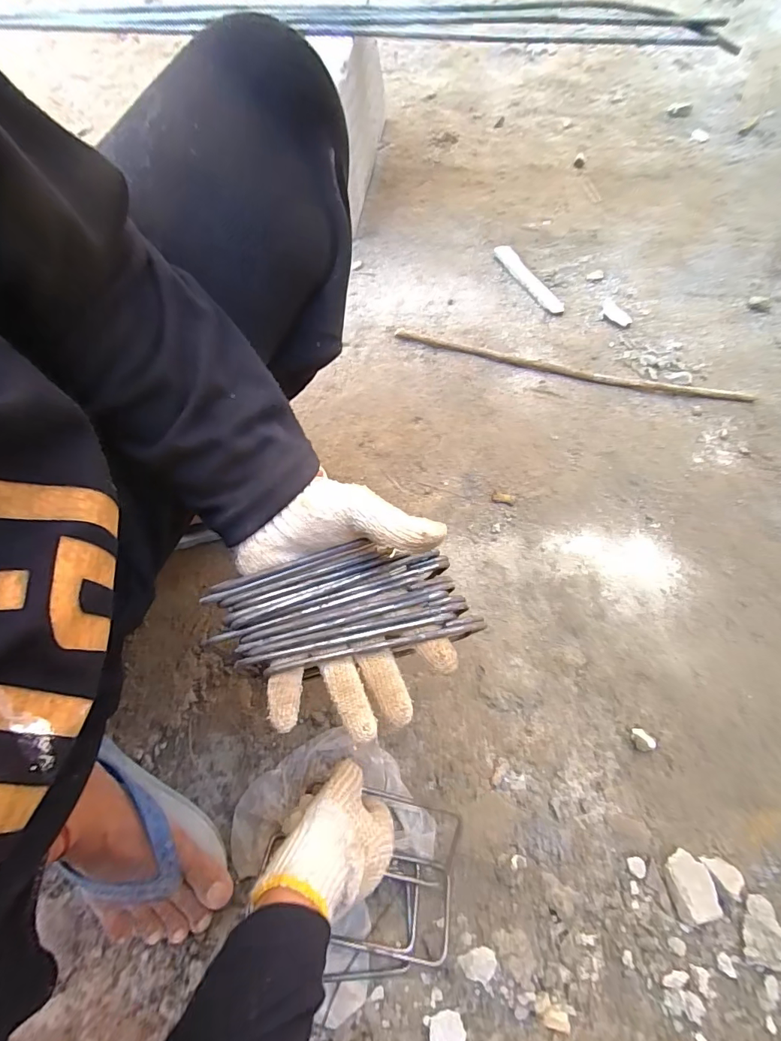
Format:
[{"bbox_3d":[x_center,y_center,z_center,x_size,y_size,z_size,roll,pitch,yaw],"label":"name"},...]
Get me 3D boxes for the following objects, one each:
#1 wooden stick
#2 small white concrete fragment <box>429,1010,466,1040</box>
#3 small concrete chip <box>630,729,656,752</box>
[{"bbox_3d":[0.254,-0.215,0.630,0.496,0.007,0.023,13,73,4],"label":"wooden stick"},{"bbox_3d":[0.046,0.418,0.362,0.030,0.024,0.008,9,117,-1],"label":"small white concrete fragment"},{"bbox_3d":[0.270,0.236,0.475,0.025,0.010,0.020,21,74,6],"label":"small concrete chip"}]

